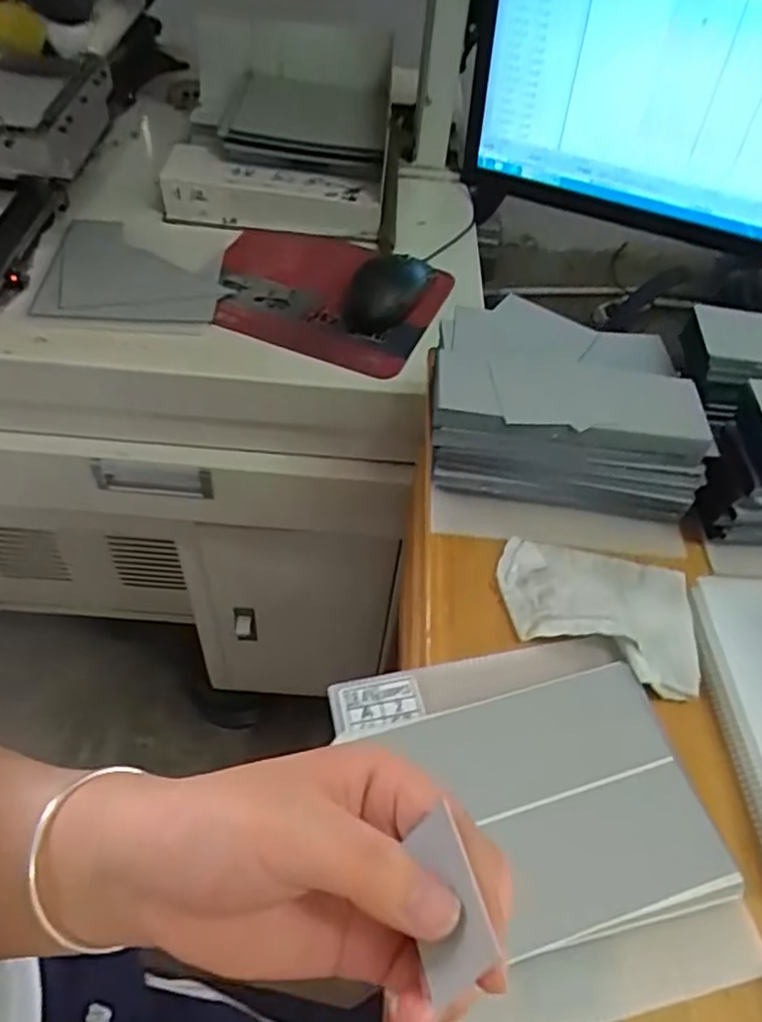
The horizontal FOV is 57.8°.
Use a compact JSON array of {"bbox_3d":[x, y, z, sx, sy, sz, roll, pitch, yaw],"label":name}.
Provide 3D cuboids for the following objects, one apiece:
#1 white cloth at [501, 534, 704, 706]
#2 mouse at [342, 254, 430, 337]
[{"bbox_3d":[0.121,0.050,0.382,0.113,0.024,0.074,21,52,11],"label":"white cloth"},{"bbox_3d":[0.006,-0.201,0.632,0.057,0.034,0.093,23,53,13],"label":"mouse"}]

